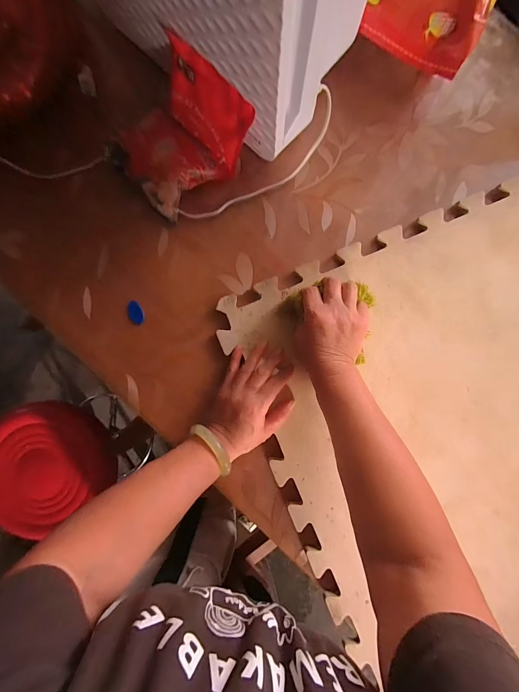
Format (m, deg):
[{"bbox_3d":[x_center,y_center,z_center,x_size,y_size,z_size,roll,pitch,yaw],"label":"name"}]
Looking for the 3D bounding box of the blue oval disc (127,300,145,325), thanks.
[{"bbox_3d":[-0.175,-0.047,0.420,0.021,0.004,0.034,-26,86,-2],"label":"blue oval disc"}]

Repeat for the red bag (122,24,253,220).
[{"bbox_3d":[-0.107,-0.272,0.395,0.128,0.089,0.155,44,87,3],"label":"red bag"}]

